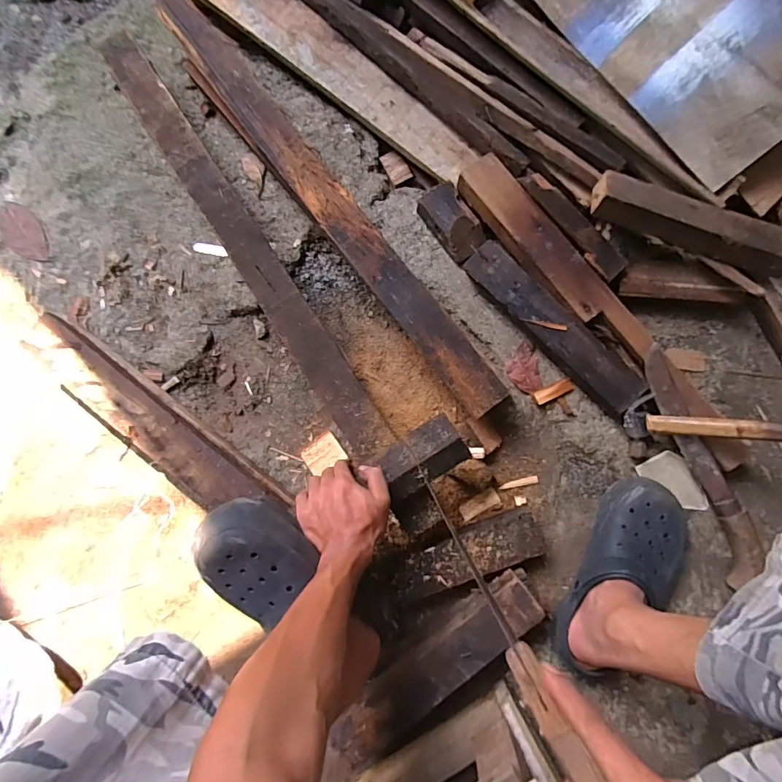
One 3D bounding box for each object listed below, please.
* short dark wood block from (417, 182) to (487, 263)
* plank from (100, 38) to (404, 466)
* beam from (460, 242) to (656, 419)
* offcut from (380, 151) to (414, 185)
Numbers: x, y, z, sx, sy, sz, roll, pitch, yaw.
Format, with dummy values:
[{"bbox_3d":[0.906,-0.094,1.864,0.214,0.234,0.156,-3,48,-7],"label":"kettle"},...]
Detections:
[{"bbox_3d":[0.097,-0.261,0.727,0.061,0.047,0.122,-34,83,-1],"label":"short dark wood block"},{"bbox_3d":[-0.222,-0.219,0.679,0.068,0.026,0.740,-34,83,-1],"label":"plank"},{"bbox_3d":[0.236,-0.093,0.692,0.313,0.052,0.072,44,88,7],"label":"beam"},{"bbox_3d":[0.009,-0.372,0.778,0.036,0.010,0.054,-28,83,0],"label":"offcut"}]

